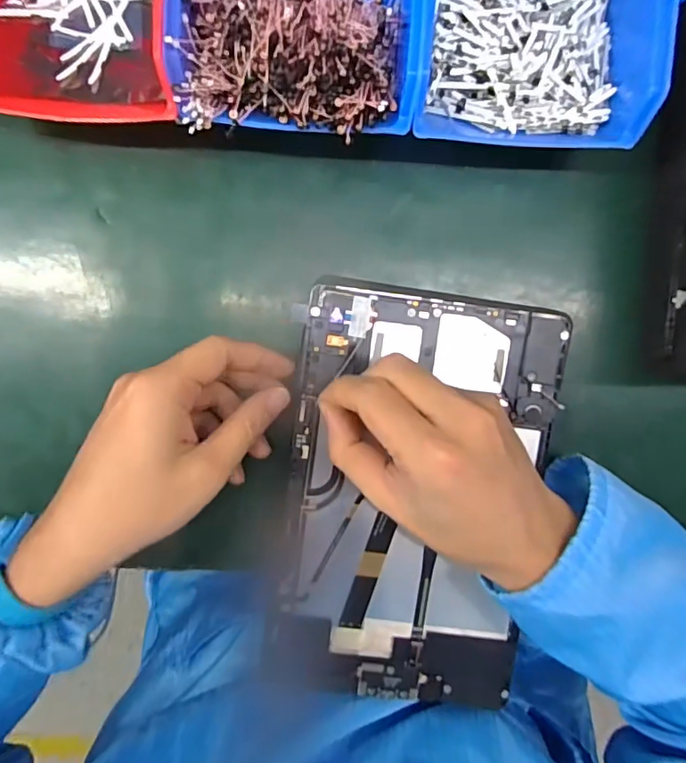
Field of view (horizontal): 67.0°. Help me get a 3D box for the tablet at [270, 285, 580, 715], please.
[{"bbox_3d":[0.042,0.070,0.311,0.152,0.010,0.244,8,95,-3],"label":"tablet"}]

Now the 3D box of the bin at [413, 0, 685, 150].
[{"bbox_3d":[0.102,-0.208,0.276,0.120,0.069,0.149,4,95,-2],"label":"bin"}]

